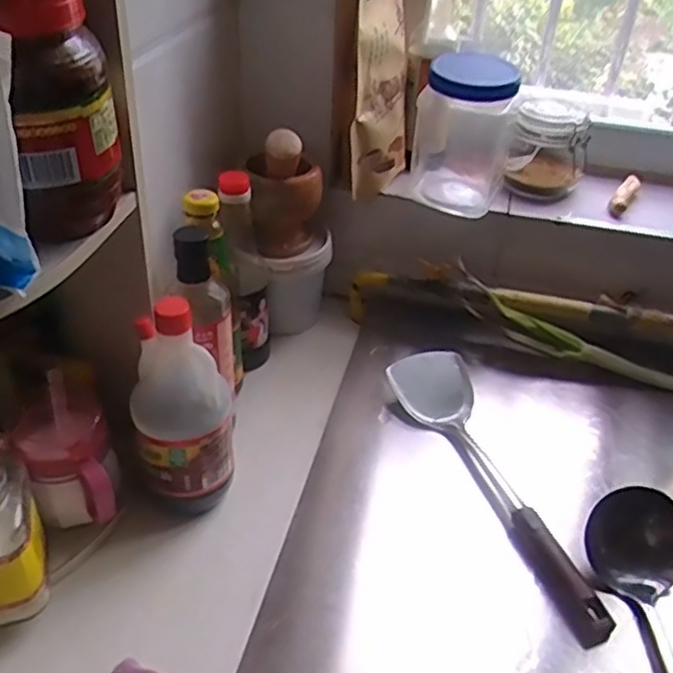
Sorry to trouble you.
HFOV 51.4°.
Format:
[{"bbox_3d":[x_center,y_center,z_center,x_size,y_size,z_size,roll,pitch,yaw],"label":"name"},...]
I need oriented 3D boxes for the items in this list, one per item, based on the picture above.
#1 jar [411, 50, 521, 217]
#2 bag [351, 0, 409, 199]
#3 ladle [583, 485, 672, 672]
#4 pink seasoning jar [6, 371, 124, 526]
[{"bbox_3d":[0.153,-0.246,0.839,0.110,0.163,0.126,9,38,8],"label":"jar"},{"bbox_3d":[0.059,-0.314,0.817,0.062,0.280,0.137,8,38,6],"label":"bag"},{"bbox_3d":[0.282,0.255,0.544,0.088,0.071,0.289,-3,38,-7],"label":"ladle"},{"bbox_3d":[-0.234,0.111,0.618,0.076,0.089,0.119,-27,47,-33],"label":"pink seasoning jar"}]

